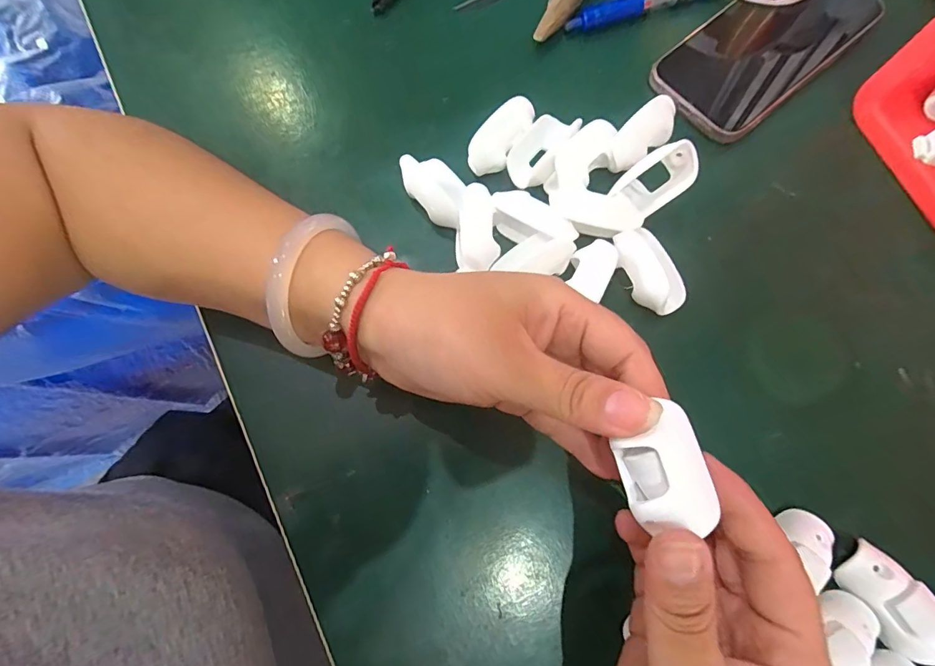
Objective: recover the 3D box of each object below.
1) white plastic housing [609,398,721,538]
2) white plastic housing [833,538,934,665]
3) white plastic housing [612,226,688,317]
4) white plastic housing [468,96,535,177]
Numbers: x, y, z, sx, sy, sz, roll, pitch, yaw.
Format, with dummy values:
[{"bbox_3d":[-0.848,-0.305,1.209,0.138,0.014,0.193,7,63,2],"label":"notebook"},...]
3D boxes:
[{"bbox_3d":[0.067,0.047,0.159,0.027,0.019,0.039,-12,75,-2],"label":"white plastic housing"},{"bbox_3d":[0.194,0.124,0.209,0.023,0.023,0.049,-32,77,-6],"label":"white plastic housing"},{"bbox_3d":[0.102,-0.034,0.256,0.033,0.019,0.048,-17,76,-3],"label":"white plastic housing"},{"bbox_3d":[0.021,-0.117,0.274,0.020,0.015,0.051,40,95,11],"label":"white plastic housing"}]

